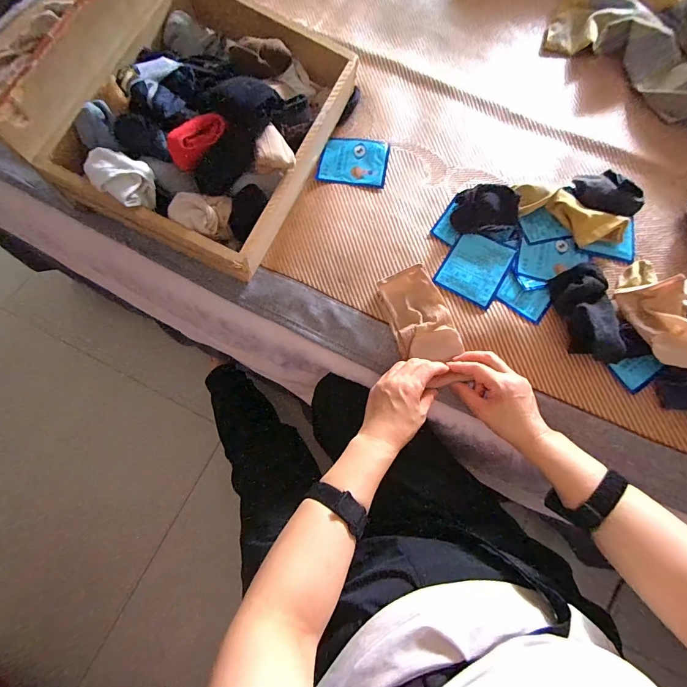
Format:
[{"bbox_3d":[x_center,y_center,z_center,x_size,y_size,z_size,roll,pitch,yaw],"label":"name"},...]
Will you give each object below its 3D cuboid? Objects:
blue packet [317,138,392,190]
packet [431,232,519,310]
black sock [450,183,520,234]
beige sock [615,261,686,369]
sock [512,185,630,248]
[{"bbox_3d":[0.016,-0.293,0.566,0.107,0.008,0.086,8,74,3],"label":"blue packet"},{"bbox_3d":[0.195,-0.113,0.517,0.086,0.006,0.104,31,76,9],"label":"packet"},{"bbox_3d":[0.215,-0.203,0.527,0.098,0.033,0.059,-10,74,-3],"label":"black sock"},{"bbox_3d":[0.447,-0.029,0.448,0.157,0.060,0.142,22,75,6],"label":"beige sock"},{"bbox_3d":[0.328,-0.188,0.520,0.169,0.039,0.058,27,75,8],"label":"sock"}]

